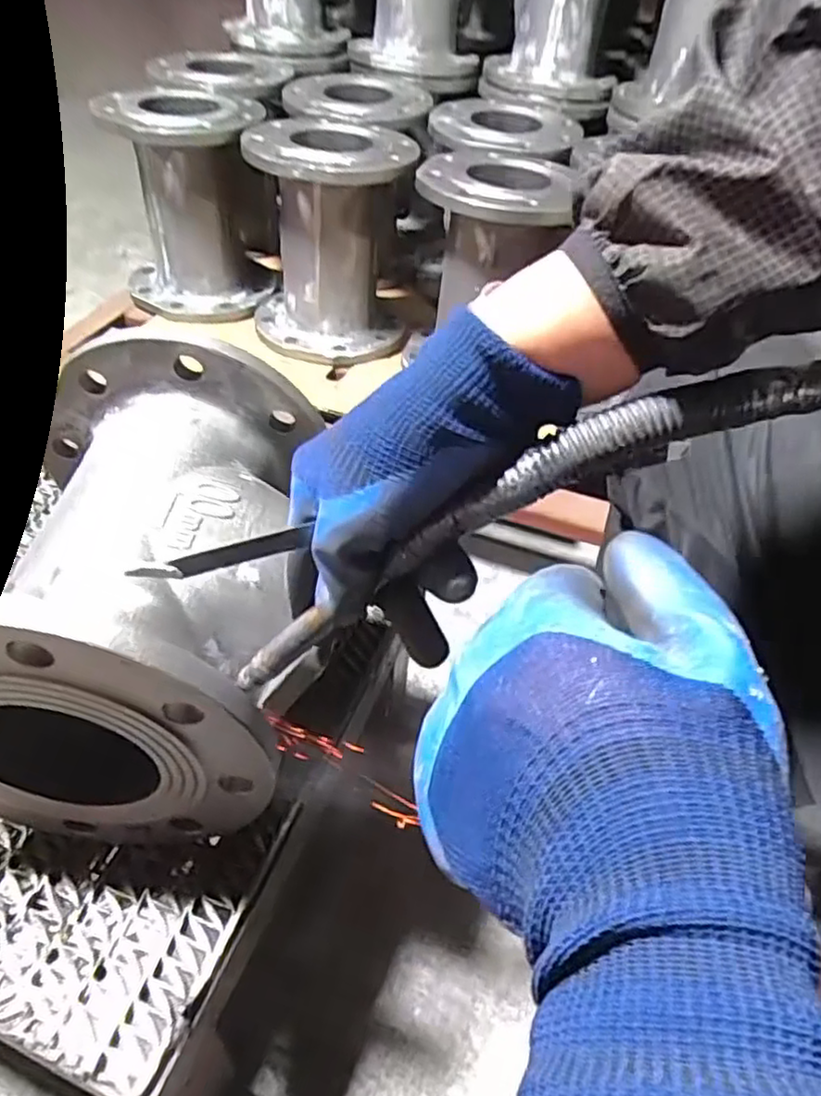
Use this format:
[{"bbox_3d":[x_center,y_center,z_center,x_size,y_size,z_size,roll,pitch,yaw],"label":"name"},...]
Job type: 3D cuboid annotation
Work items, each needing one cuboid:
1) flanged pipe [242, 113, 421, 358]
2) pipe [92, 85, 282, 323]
[{"bbox_3d":[-0.106,-0.412,0.940,0.198,0.246,0.207,0,44,-6],"label":"flanged pipe"},{"bbox_3d":[-0.291,-0.469,0.967,0.209,0.247,0.183,-7,45,-14],"label":"pipe"}]

